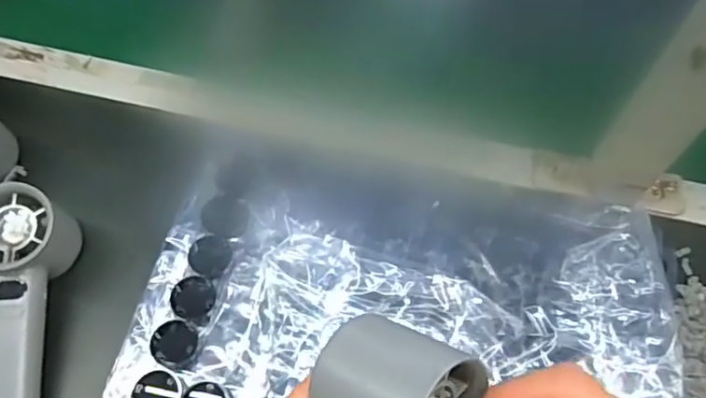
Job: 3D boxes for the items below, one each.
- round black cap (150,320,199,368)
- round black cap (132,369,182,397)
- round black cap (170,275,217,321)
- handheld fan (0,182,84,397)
[{"bbox_3d":[-0.114,0.091,0.373,0.028,0.008,0.026,1,59,-2],"label":"round black cap"},{"bbox_3d":[-0.120,0.119,0.358,0.027,0.015,0.030,-14,61,-11],"label":"round black cap"},{"bbox_3d":[-0.106,0.067,0.389,0.026,0.012,0.030,11,59,3],"label":"round black cap"},{"bbox_3d":[-0.218,0.075,0.379,0.054,0.048,0.160,-3,74,-5],"label":"handheld fan"}]

